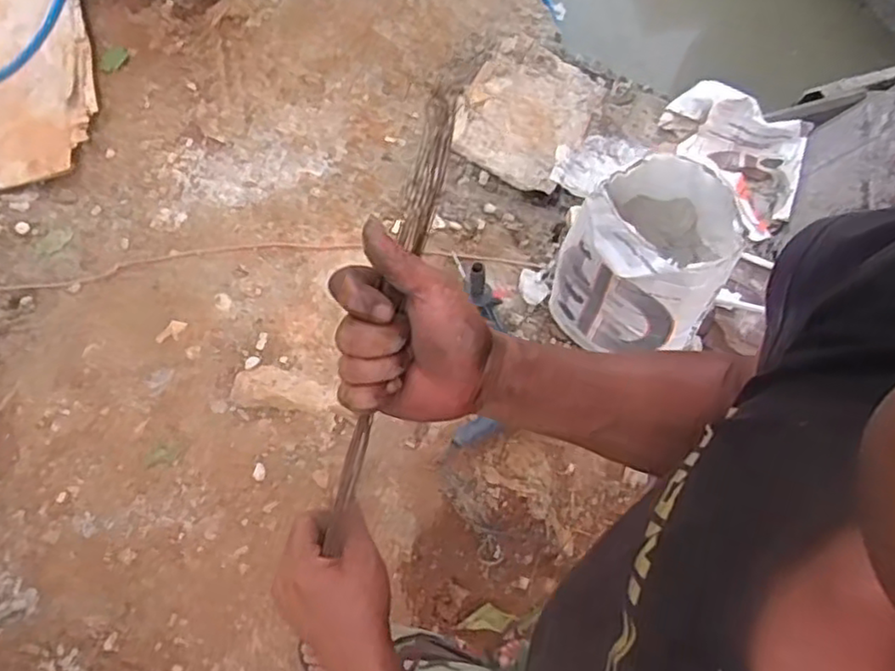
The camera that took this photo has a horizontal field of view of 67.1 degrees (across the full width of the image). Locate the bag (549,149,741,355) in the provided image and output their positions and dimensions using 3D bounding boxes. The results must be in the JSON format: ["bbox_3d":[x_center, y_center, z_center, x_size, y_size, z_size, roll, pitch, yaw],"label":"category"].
[{"bbox_3d":[0.399,-0.142,1.429,0.296,0.401,0.227,19,63,-1],"label":"bag"}]

